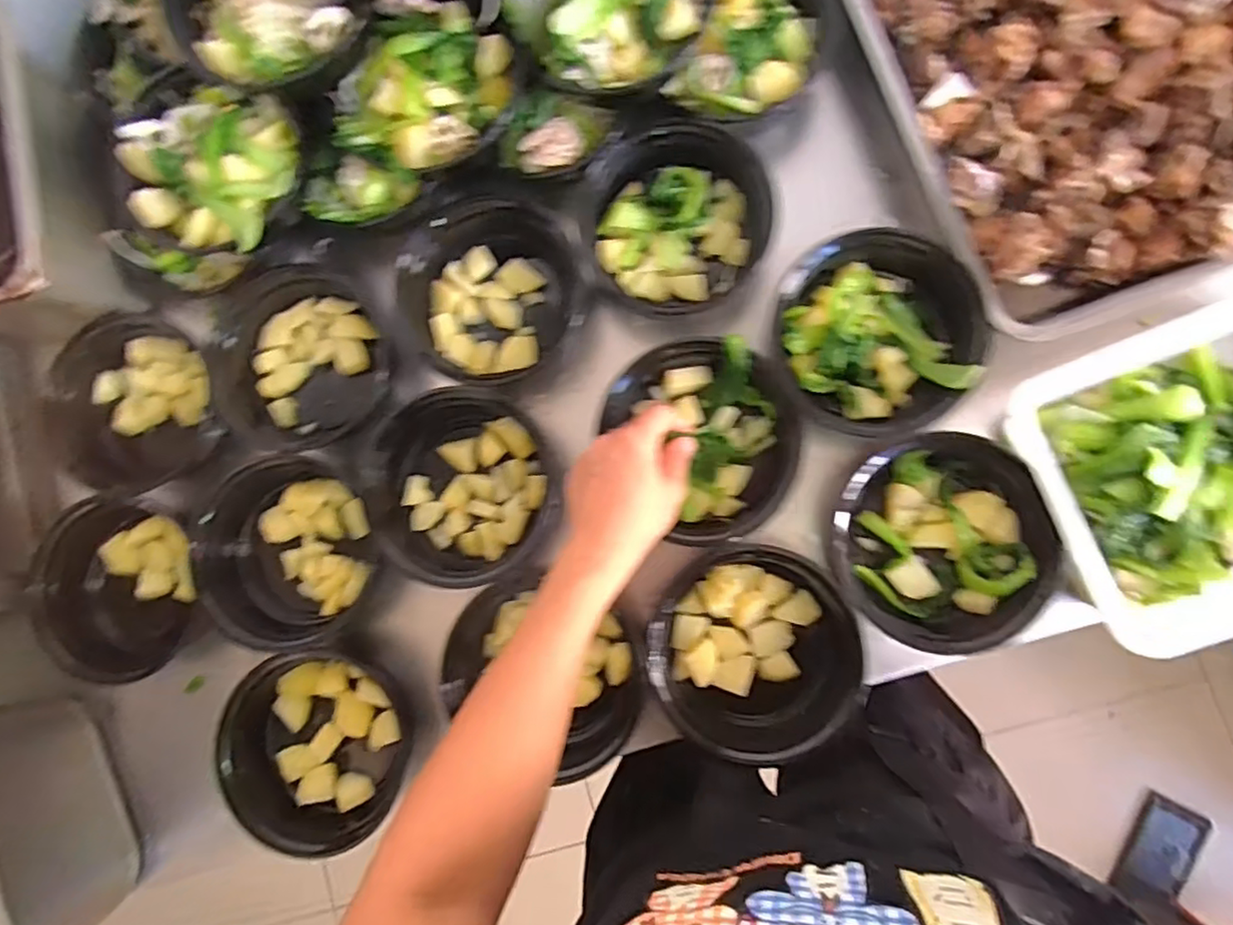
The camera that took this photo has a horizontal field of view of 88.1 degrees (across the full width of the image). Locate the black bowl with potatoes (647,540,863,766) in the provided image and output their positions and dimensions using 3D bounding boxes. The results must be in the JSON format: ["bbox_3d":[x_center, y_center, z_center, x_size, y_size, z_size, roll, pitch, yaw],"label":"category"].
[{"bbox_3d":[0.108,0.148,0.508,0.160,0.060,0.148,-1,85,9],"label":"black bowl with potatoes"}]

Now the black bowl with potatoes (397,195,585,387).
[{"bbox_3d":[-0.113,-0.151,0.564,0.147,0.074,0.153,-1,85,9],"label":"black bowl with potatoes"}]

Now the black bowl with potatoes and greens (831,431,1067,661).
[{"bbox_3d":[0.249,0.067,0.497,0.152,0.046,0.173,-22,82,6],"label":"black bowl with potatoes and greens"}]

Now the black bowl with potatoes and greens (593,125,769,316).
[{"bbox_3d":[0.056,-0.211,0.545,0.143,0.071,0.154,-1,85,9],"label":"black bowl with potatoes and greens"}]

